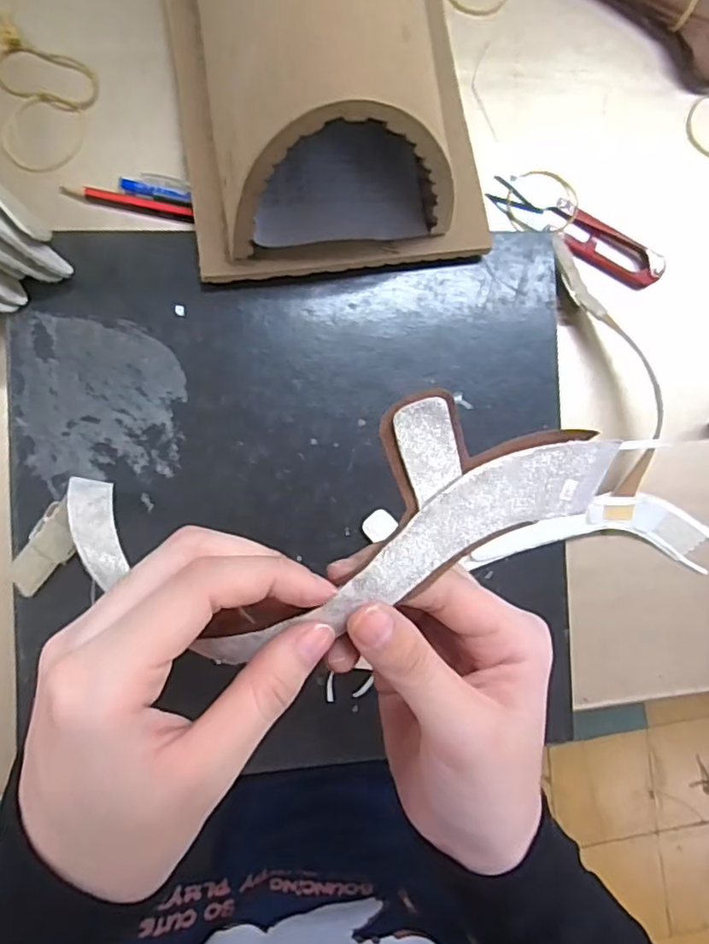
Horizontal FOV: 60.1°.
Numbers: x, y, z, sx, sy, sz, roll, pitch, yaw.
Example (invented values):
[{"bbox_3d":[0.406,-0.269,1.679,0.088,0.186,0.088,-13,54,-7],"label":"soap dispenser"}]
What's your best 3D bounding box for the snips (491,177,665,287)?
[{"bbox_3d":[0.142,-0.152,0.388,0.117,0.008,0.027,23,85,-7],"label":"snips"}]

